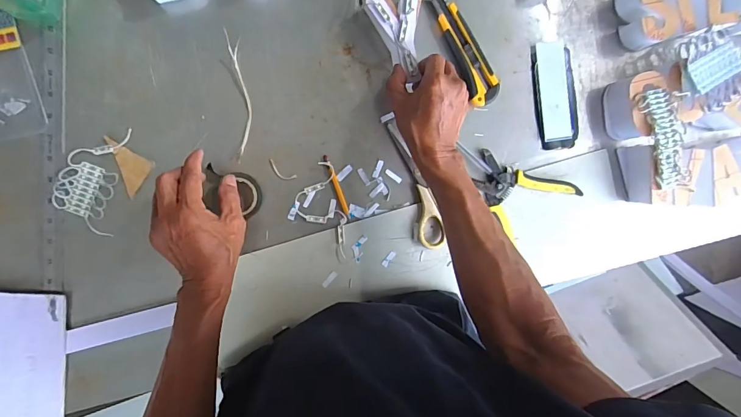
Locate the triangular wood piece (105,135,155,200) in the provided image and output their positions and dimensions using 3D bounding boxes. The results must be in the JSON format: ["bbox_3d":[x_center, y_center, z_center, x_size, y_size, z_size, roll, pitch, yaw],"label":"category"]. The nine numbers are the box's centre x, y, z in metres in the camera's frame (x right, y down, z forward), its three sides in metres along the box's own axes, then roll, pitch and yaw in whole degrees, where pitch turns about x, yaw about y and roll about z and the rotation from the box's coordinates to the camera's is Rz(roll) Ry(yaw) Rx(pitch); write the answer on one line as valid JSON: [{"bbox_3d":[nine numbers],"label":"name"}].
[{"bbox_3d":[-0.296,-0.057,0.504,0.038,0.004,0.075,-22,101,-17],"label":"triangular wood piece"}]

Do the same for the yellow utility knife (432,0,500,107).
[{"bbox_3d":[0.129,-0.216,0.541,0.041,0.021,0.155,-26,97,-5],"label":"yellow utility knife"}]

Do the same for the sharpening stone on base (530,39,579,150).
[{"bbox_3d":[0.262,-0.159,0.568,0.059,0.013,0.146,-11,96,-7],"label":"sharpening stone on base"}]

